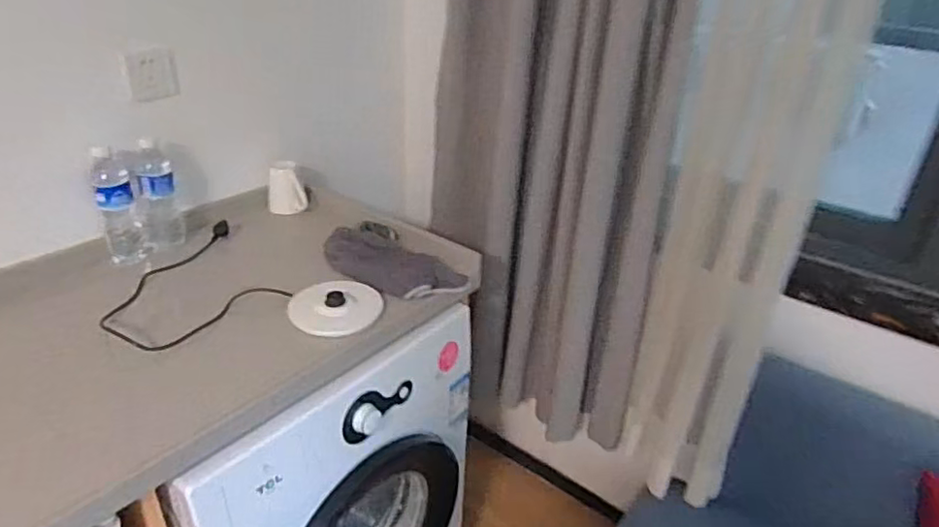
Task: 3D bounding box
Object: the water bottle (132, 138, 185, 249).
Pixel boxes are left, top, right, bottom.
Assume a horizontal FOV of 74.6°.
[{"bbox_3d":[-0.577,-0.128,1.140,0.066,0.200,0.060,-6,30,-16],"label":"water bottle"}]

